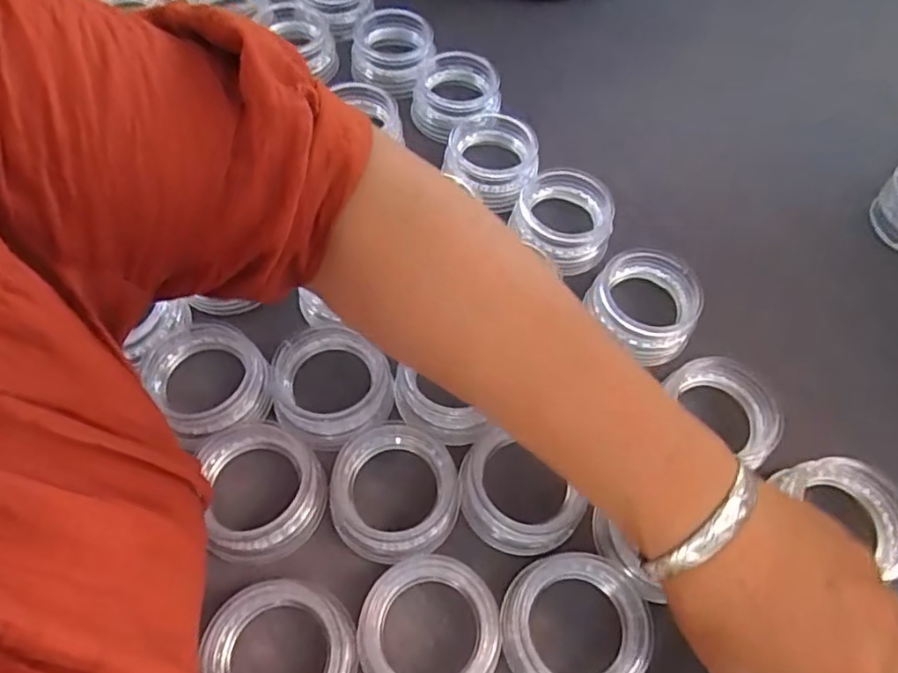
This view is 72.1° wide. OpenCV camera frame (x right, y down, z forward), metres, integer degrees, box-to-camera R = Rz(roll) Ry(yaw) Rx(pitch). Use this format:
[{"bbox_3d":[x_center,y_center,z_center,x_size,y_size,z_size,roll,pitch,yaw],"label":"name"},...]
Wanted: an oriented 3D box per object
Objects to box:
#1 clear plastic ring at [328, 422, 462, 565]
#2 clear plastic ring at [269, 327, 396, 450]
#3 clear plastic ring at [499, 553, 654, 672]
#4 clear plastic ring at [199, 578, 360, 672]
[{"bbox_3d":[-0.028,0.081,0.317,0.064,0.025,0.065,1,61,-2],"label":"clear plastic ring"},{"bbox_3d":[-0.063,0.027,0.340,0.062,0.029,0.066,1,61,-2],"label":"clear plastic ring"},{"bbox_3d":[0.060,0.138,0.290,0.067,0.022,0.064,1,61,-2],"label":"clear plastic ring"},{"bbox_3d":[-0.076,0.147,0.278,0.064,0.028,0.066,13,61,4],"label":"clear plastic ring"}]

